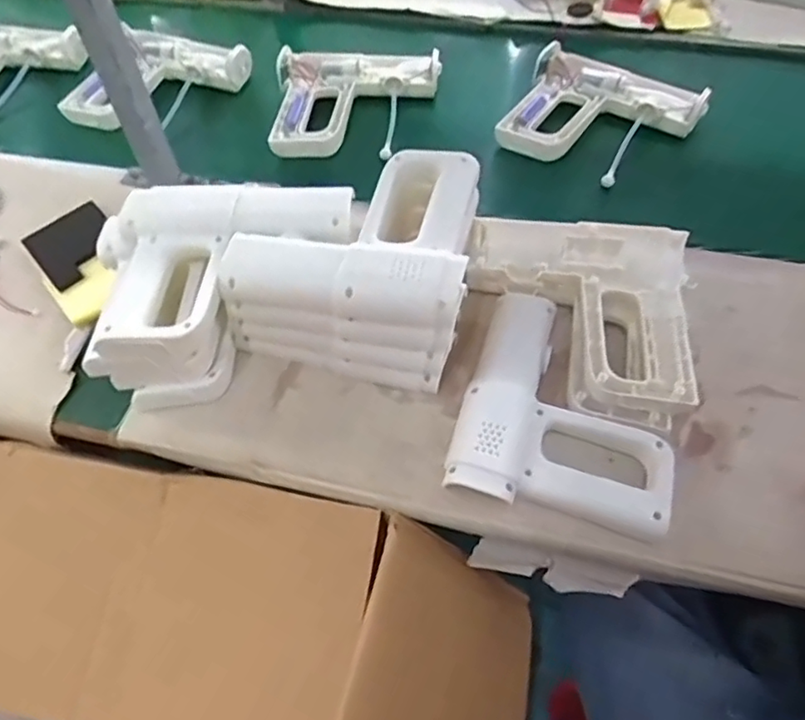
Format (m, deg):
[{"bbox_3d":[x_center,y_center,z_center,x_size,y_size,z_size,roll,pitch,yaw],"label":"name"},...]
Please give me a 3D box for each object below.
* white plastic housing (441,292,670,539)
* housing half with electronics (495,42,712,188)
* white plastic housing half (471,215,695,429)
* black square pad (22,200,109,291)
[{"bbox_3d":[0.147,0.039,0.545,0.175,0.034,0.203,13,59,10],"label":"white plastic housing"},{"bbox_3d":[0.249,-0.305,0.764,0.215,0.062,0.181,26,62,18],"label":"housing half with electronics"},{"bbox_3d":[0.164,-0.043,0.566,0.205,0.050,0.192,7,58,7],"label":"white plastic housing half"},{"bbox_3d":[-0.367,-0.132,0.684,0.087,0.006,0.099,-38,63,-20],"label":"black square pad"}]

